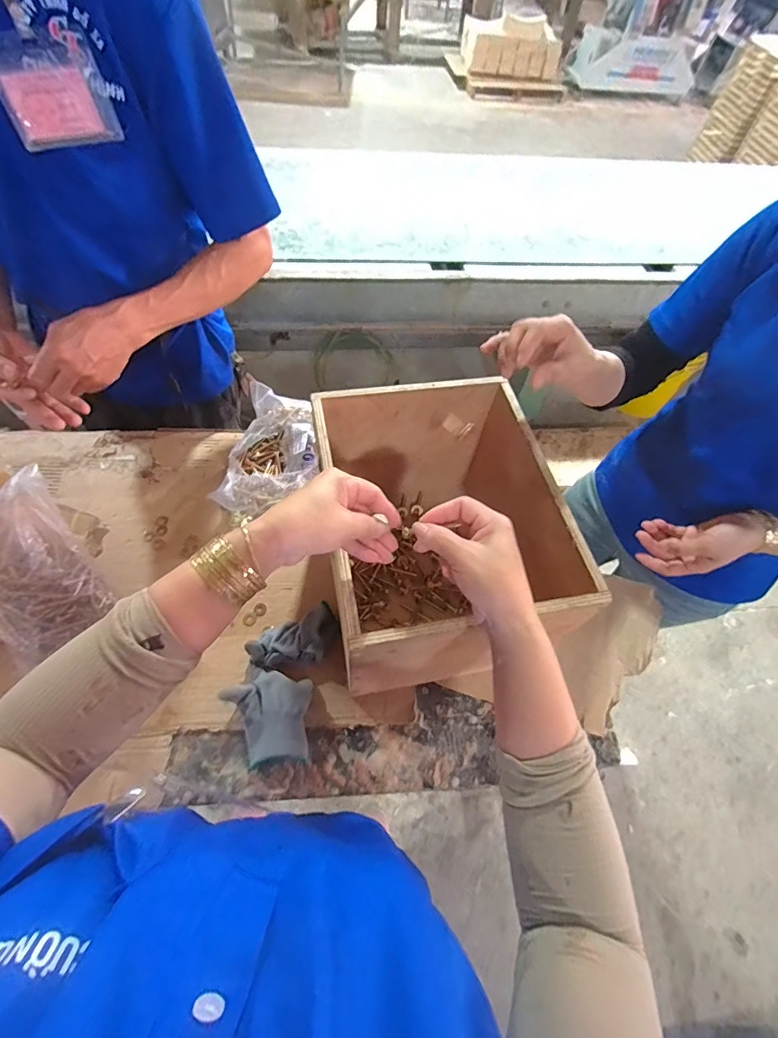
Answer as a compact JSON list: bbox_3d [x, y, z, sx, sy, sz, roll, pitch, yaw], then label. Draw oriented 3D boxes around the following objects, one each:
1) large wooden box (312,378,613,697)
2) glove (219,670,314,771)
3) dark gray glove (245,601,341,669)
[{"bbox_3d":[0.054,0.021,0.576,0.252,0.223,0.321,-7,59,-9],"label":"large wooden box"},{"bbox_3d":[-0.149,0.248,0.549,0.102,0.036,0.104,-6,59,-8],"label":"glove"},{"bbox_3d":[-0.124,0.170,0.595,0.119,0.040,0.061,-27,64,-19],"label":"dark gray glove"}]

